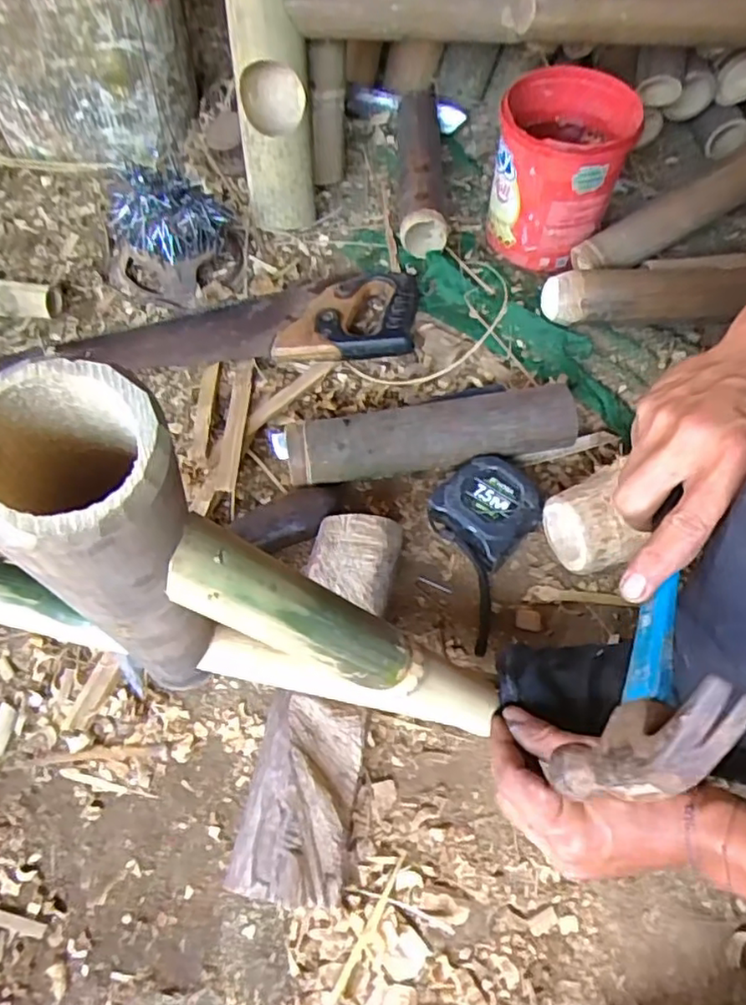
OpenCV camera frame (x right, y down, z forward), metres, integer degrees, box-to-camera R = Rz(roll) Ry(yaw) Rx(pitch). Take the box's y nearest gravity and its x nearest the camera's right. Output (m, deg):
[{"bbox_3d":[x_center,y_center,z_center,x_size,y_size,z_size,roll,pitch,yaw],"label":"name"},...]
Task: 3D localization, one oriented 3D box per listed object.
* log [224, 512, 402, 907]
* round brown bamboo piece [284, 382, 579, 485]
[{"bbox_3d":[-0.035,0.139,0.472,0.070,0.058,0.267,9,60,4],"label":"log"},{"bbox_3d":[0.053,-0.060,0.587,0.261,0.061,0.056,-7,60,-6],"label":"round brown bamboo piece"}]

